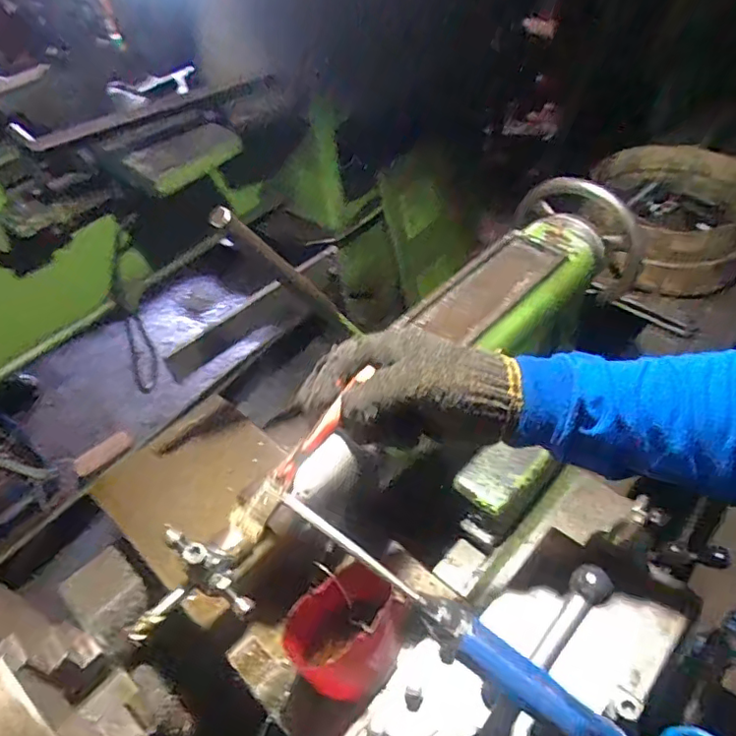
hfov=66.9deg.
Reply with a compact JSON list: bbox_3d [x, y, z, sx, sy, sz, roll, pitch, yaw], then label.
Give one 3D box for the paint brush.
[{"bbox_3d":[-0.049,0.059,0.411,0.024,0.011,0.146,30,76,30],"label":"paint brush"}]

